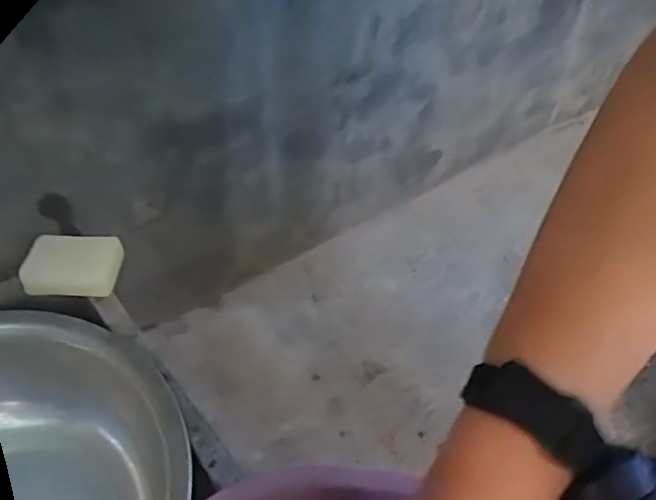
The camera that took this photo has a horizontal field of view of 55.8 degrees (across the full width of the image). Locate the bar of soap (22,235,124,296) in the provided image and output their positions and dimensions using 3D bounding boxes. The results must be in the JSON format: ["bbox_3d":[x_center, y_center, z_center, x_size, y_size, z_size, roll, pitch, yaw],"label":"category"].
[{"bbox_3d":[-0.273,0.014,0.668,0.095,0.032,0.065,0,43,-3],"label":"bar of soap"}]

